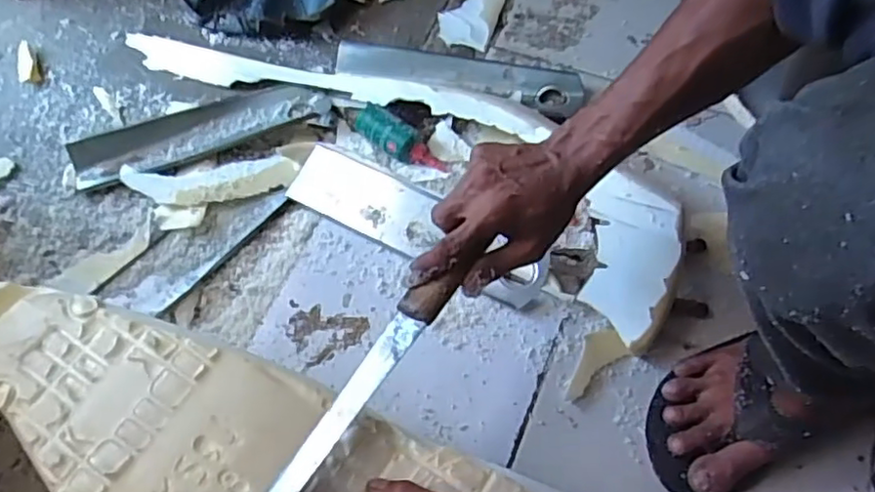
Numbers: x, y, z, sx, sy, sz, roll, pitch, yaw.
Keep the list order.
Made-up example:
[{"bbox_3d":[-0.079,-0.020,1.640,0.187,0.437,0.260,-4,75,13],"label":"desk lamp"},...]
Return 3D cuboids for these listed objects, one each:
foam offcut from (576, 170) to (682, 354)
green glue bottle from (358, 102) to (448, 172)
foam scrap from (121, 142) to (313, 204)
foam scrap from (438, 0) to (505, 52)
[{"bbox_3d":[0.194,0.018,0.643,0.086,0.040,0.161,6,81,31],"label":"foam offcut"},{"bbox_3d":[-0.043,-0.123,0.752,0.122,0.030,0.037,39,71,20],"label":"green glue bottle"},{"bbox_3d":[-0.257,-0.080,0.755,0.221,0.022,0.059,-8,63,-1],"label":"foam scrap"},{"bbox_3d":[0.046,-0.312,0.874,0.073,0.016,0.113,16,65,11],"label":"foam scrap"}]

